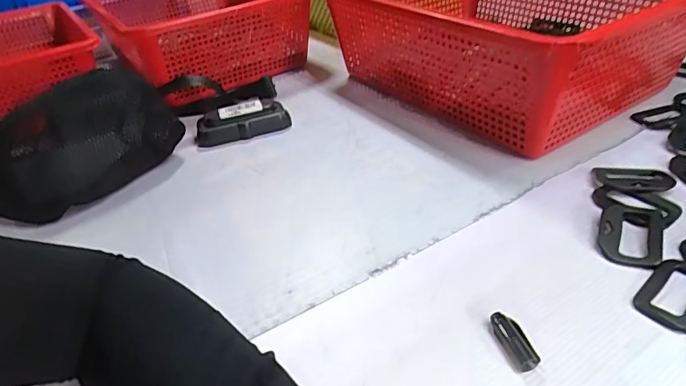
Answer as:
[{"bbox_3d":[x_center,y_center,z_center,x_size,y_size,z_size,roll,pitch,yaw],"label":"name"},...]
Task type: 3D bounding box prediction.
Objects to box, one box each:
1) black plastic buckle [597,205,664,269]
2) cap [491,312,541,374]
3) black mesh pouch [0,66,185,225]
[{"bbox_3d":[0.217,0.031,0.360,0.042,0.008,0.063,14,40,26],"label":"black plastic buckle"},{"bbox_3d":[0.107,0.092,0.295,0.018,0.010,0.038,-10,35,-6],"label":"cap"},{"bbox_3d":[-0.261,-0.046,0.460,0.072,0.100,0.192,25,45,36],"label":"black mesh pouch"}]

